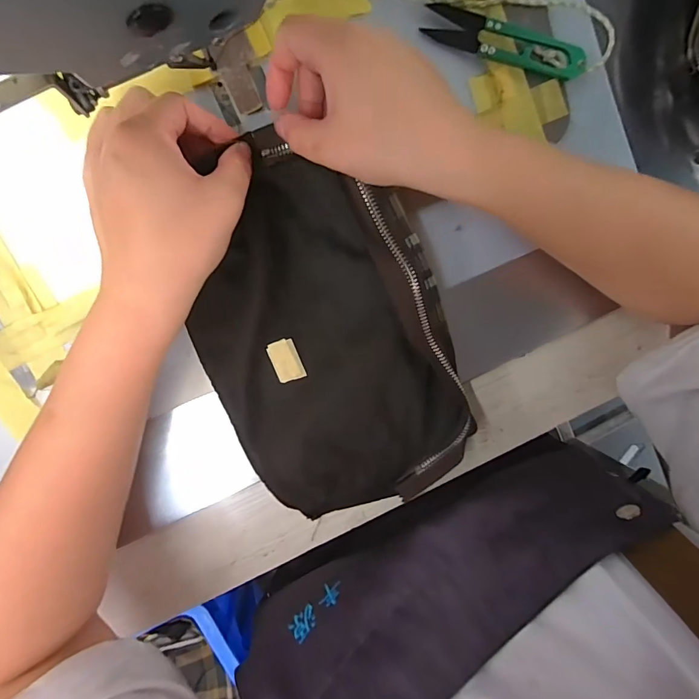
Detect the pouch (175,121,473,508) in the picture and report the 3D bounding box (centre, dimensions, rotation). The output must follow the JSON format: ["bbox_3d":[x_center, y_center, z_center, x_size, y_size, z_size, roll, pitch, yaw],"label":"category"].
[{"bbox_3d":[-0.018,-0.009,0.269,0.151,0.037,0.247,-22,97,-4],"label":"pouch"}]

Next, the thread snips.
[{"bbox_3d":[0.101,-0.198,0.265,0.105,0.011,0.023,11,94,-7],"label":"thread snips"}]

